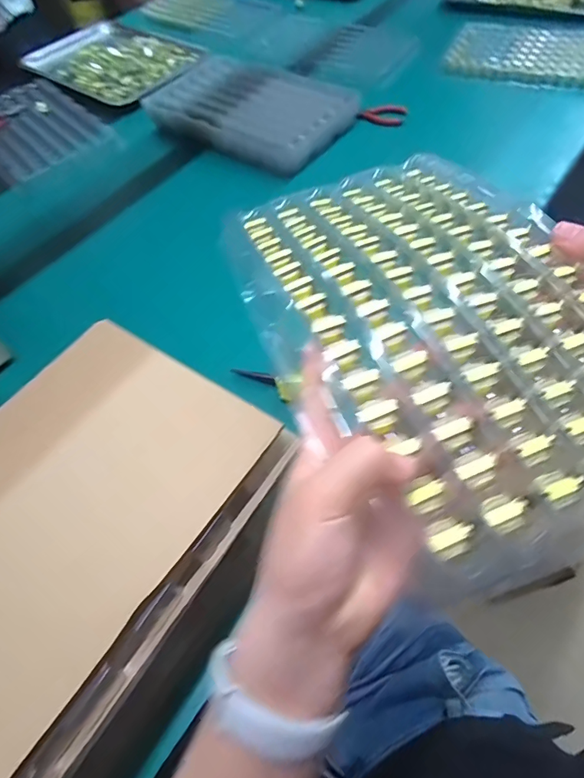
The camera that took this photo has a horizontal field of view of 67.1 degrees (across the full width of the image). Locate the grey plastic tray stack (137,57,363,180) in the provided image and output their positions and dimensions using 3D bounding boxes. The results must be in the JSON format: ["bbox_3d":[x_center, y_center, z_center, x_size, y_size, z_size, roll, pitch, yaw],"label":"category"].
[{"bbox_3d":[-0.075,-0.529,0.827,0.375,0.049,0.252,23,65,15],"label":"grey plastic tray stack"}]

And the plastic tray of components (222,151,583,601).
[{"bbox_3d":[0.085,-0.064,0.290,0.214,0.028,0.327,-20,56,-10],"label":"plastic tray of components"}]

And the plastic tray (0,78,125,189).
[{"bbox_3d":[-0.504,-0.506,0.859,0.214,0.020,0.293,-42,67,-18],"label":"plastic tray"}]

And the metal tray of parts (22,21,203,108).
[{"bbox_3d":[-0.402,-0.741,0.982,0.355,0.026,0.272,31,68,18],"label":"metal tray of parts"}]

